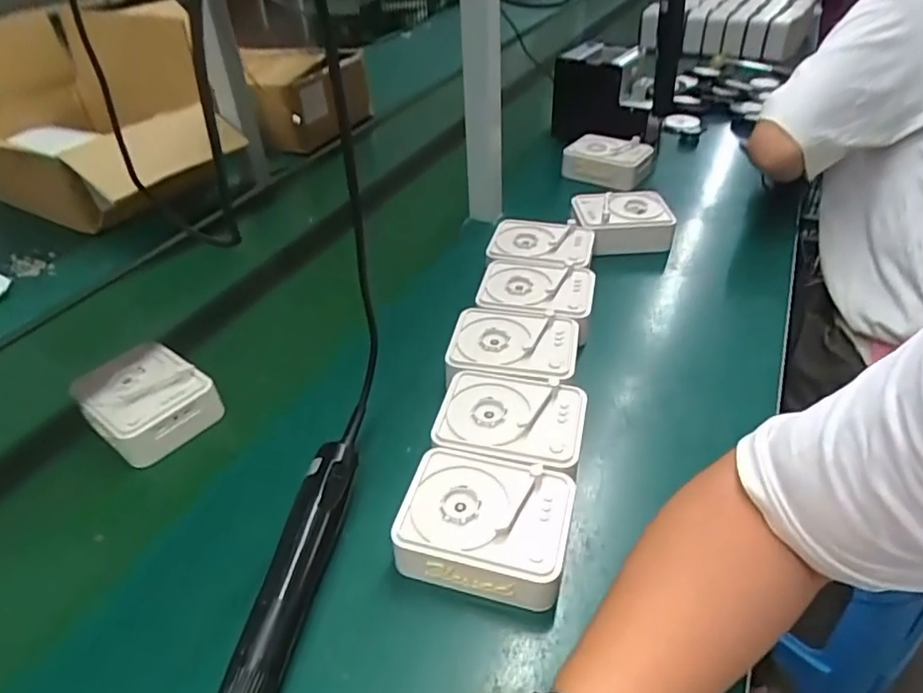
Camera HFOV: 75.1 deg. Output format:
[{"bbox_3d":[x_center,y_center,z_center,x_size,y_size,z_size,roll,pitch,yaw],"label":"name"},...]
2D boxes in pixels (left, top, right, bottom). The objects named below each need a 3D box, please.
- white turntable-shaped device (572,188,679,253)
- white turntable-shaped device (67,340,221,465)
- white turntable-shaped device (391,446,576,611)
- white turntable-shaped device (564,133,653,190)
[{"bbox_3d":[0.218,-0.173,0.821,0.124,0.044,0.107,-5,39,-4],"label":"white turntable-shaped device"},{"bbox_3d":[-0.320,0.051,0.608,0.127,0.046,0.098,26,46,30],"label":"white turntable-shaped device"},{"bbox_3d":[0.020,0.140,0.471,0.124,0.053,0.098,9,40,13],"label":"white turntable-shaped device"},{"bbox_3d":[0.241,-0.305,0.985,0.136,0.056,0.116,13,41,18],"label":"white turntable-shaped device"}]

